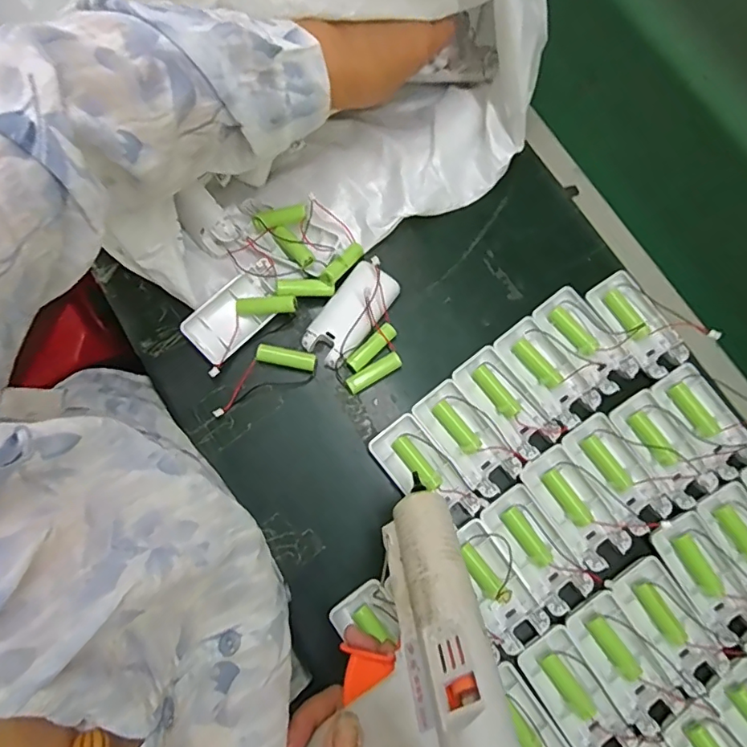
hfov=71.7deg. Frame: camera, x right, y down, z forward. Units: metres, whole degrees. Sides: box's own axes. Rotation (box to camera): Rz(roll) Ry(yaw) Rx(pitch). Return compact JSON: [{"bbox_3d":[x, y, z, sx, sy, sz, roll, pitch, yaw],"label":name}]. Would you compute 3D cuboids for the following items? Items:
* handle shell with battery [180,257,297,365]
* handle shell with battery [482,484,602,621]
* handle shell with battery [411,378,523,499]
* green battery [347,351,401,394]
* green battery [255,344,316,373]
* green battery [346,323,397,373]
[{"bbox_3d":[-0.115,-0.050,0.443,0.089,0.020,0.050,-36,81,-10],"label":"handle shell with battery"},{"bbox_3d":[0.128,0.137,0.403,0.044,0.026,0.093,-34,80,-10],"label":"handle shell with battery"},{"bbox_3d":[0.077,0.052,0.421,0.047,0.017,0.094,-38,81,-10],"label":"handle shell with battery"},{"bbox_3d":[0.000,0.000,0.443,0.050,0.013,0.016,-31,80,-9],"label":"green battery"},{"bbox_3d":[-0.074,-0.013,0.443,0.051,0.012,0.014,12,76,0],"label":"green battery"},{"bbox_3d":[-0.002,-0.022,0.448,0.050,0.013,0.014,-43,82,-11],"label":"green battery"}]

